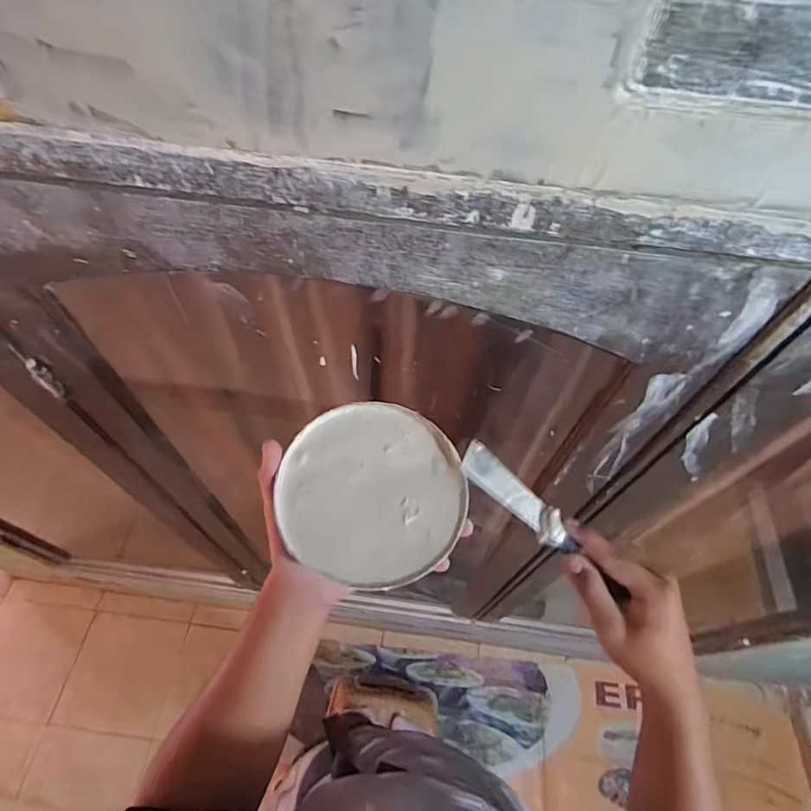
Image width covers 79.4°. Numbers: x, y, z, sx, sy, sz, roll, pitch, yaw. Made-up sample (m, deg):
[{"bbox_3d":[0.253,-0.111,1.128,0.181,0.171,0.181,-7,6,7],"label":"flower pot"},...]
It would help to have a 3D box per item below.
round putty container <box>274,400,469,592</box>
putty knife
[{"bbox_3d":[-0.026,0.069,0.397,0.145,0.025,0.141,1,58,-2],"label":"round putty container"},{"bbox_3d":[0.121,0.102,0.420,0.184,0.016,0.038,42,63,-2],"label":"putty knife"}]

